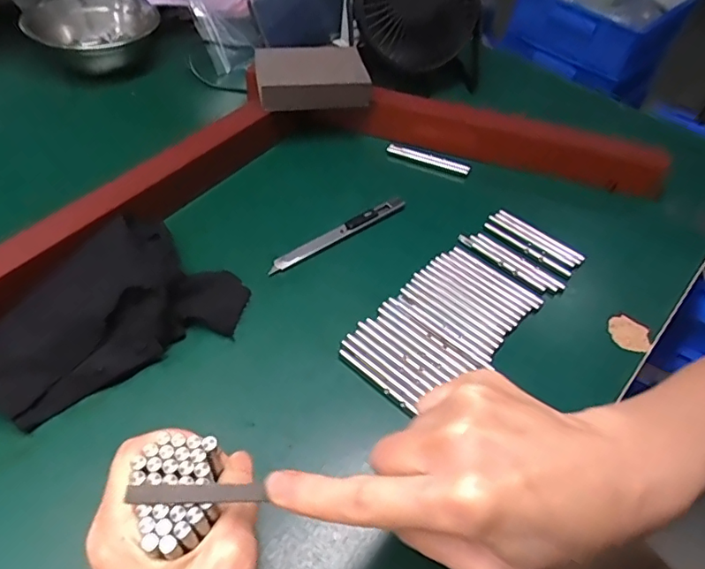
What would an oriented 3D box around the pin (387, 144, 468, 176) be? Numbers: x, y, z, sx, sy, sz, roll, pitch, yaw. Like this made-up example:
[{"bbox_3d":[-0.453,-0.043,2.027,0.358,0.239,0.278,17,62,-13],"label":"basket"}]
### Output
[{"bbox_3d":[0.070,-0.118,0.497,0.078,0.010,0.010,23,53,12],"label":"pin"}]

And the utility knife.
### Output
[{"bbox_3d":[-0.011,-0.041,0.426,0.131,0.011,0.016,-28,58,-27],"label":"utility knife"}]

